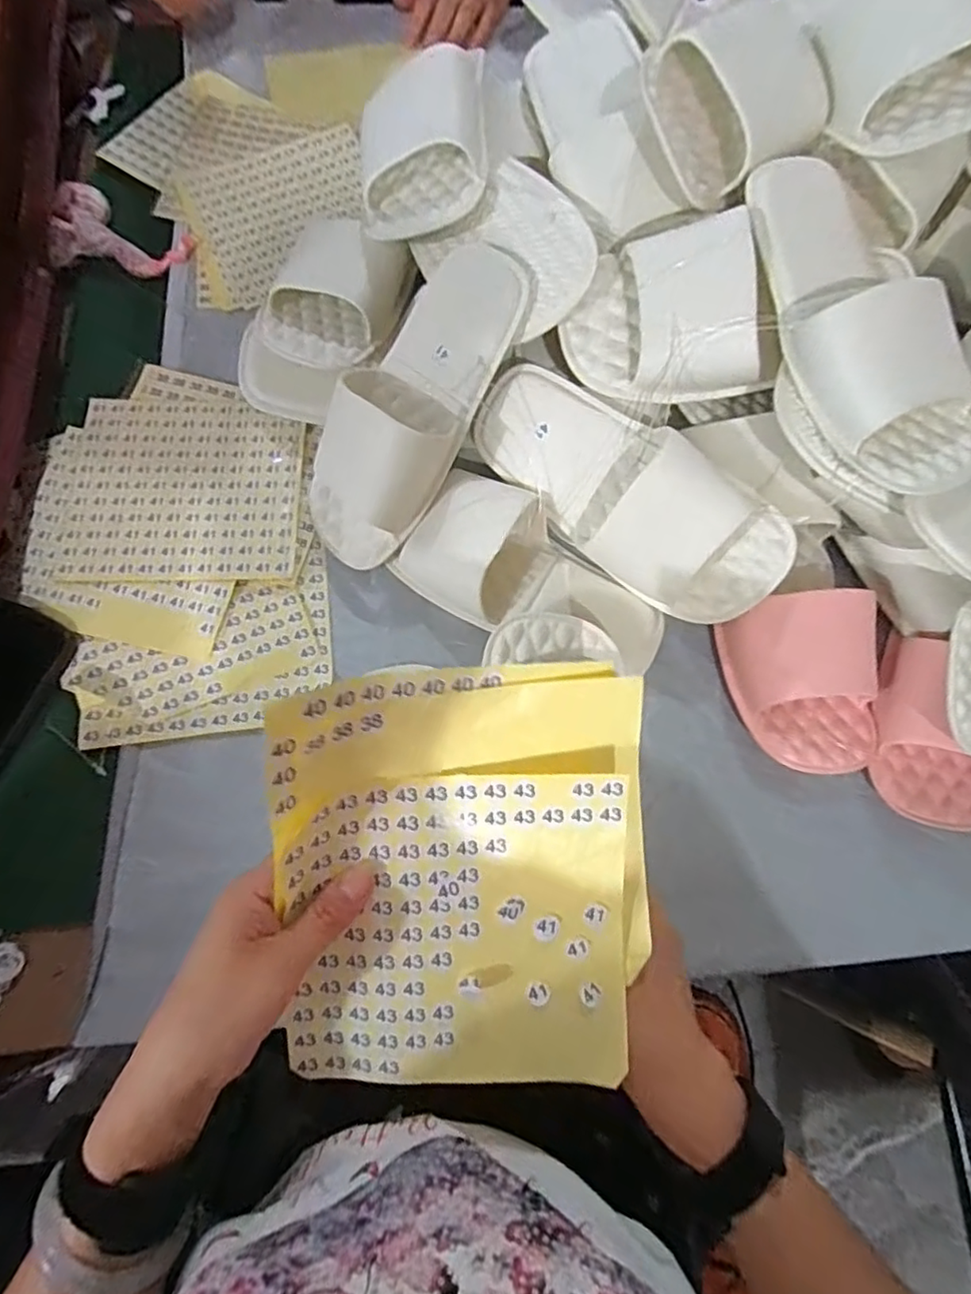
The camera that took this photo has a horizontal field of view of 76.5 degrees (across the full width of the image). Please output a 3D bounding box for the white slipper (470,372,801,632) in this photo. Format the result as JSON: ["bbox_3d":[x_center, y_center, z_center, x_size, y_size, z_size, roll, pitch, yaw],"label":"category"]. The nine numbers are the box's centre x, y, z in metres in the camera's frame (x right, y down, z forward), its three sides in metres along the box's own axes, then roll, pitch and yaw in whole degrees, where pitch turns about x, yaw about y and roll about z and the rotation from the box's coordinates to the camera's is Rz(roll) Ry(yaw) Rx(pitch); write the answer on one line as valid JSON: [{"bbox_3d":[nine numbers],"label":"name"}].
[{"bbox_3d":[0.097,-0.114,0.440,0.248,0.070,0.106,38,119,12],"label":"white slipper"}]

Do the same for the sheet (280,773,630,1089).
[{"bbox_3d":[-0.011,0.139,0.297,0.160,0.022,0.155,-1,97,-5],"label":"sheet"}]

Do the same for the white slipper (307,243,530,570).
[{"bbox_3d":[-0.058,-0.167,0.425,0.095,0.055,0.232,34,101,8],"label":"white slipper"}]

